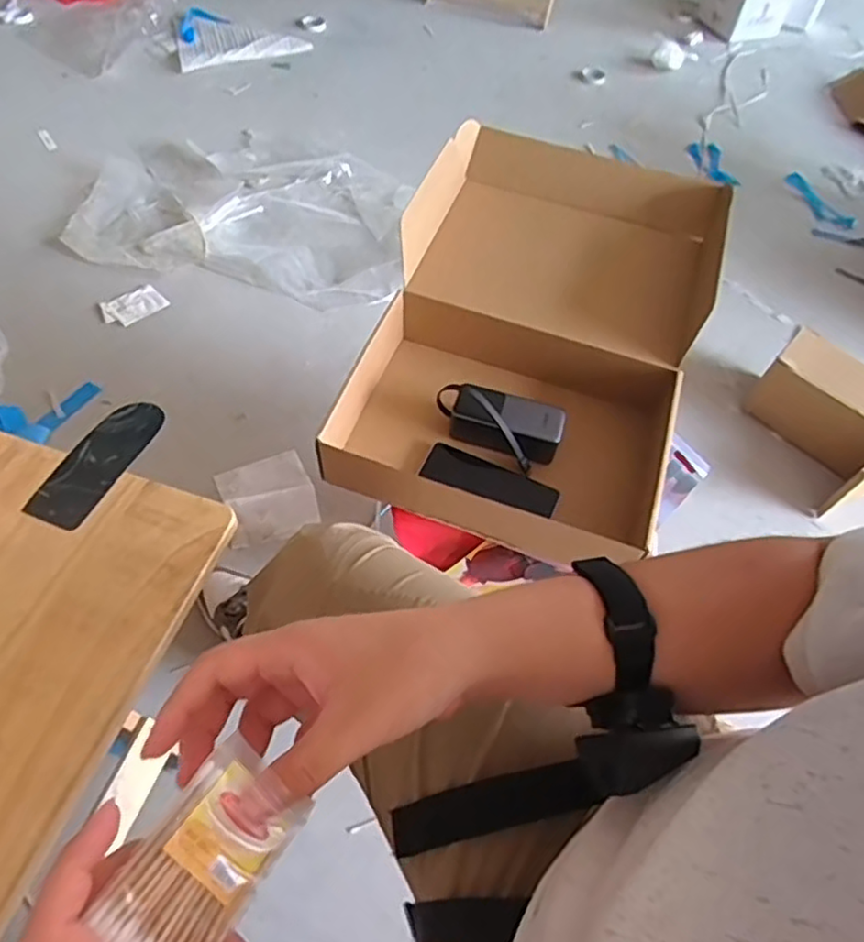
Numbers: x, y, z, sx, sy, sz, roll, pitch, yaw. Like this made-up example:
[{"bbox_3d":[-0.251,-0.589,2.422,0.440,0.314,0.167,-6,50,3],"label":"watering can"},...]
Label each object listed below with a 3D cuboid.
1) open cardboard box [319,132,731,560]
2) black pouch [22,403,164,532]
[{"bbox_3d":[0.132,-0.186,0.861,0.373,0.161,0.601,18,58,8],"label":"open cardboard box"},{"bbox_3d":[-0.346,-0.013,0.689,0.068,0.007,0.168,17,53,10],"label":"black pouch"}]

